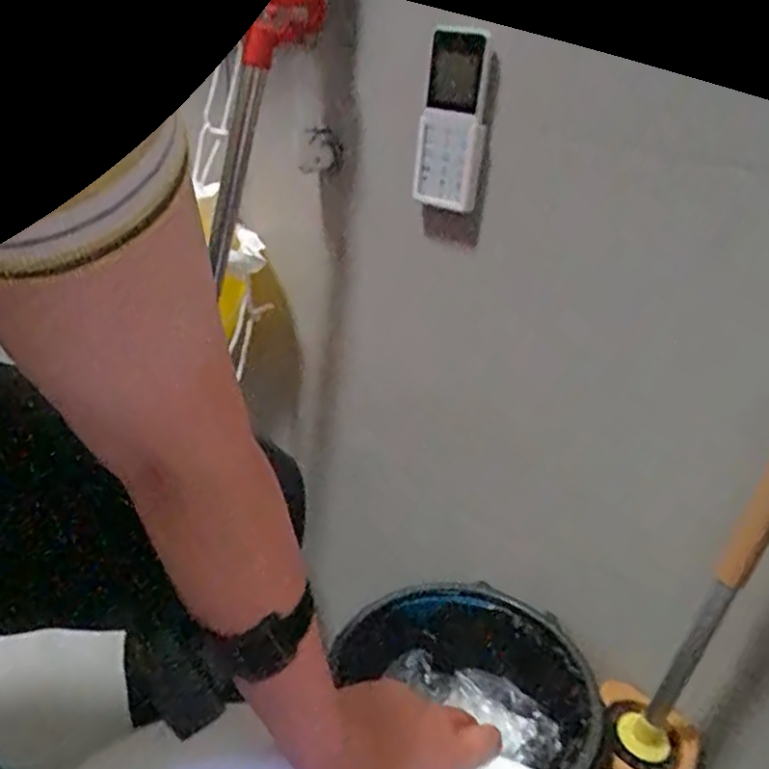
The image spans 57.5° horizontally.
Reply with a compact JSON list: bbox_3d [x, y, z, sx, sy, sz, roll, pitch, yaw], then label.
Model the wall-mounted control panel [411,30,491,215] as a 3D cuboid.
[{"bbox_3d":[0.060,-0.235,0.627,0.070,0.148,0.014,24,30,36],"label":"wall-mounted control panel"}]

